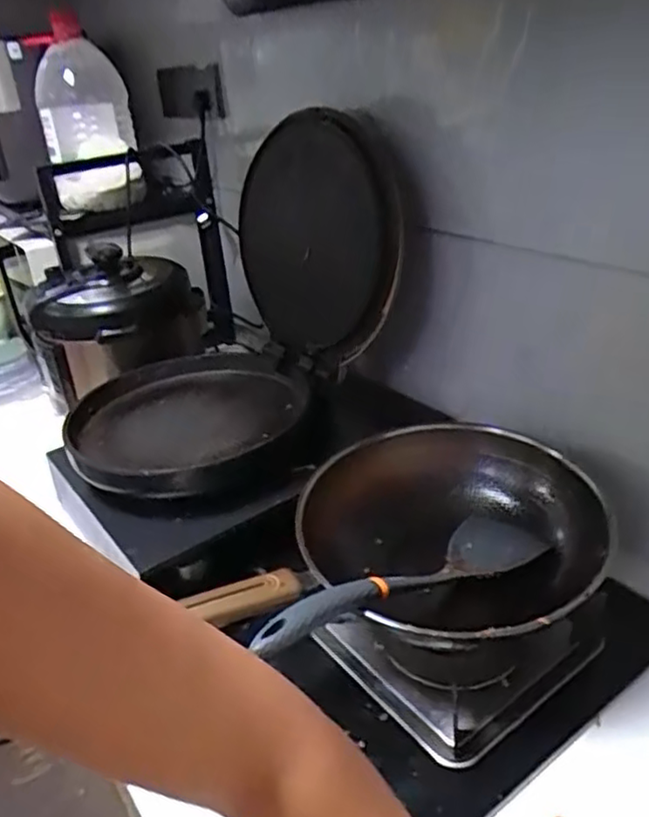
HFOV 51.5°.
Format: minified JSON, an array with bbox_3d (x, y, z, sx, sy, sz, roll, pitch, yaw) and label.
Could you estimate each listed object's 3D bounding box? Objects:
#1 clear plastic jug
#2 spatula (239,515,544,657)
[{"bbox_3d":[-0.433,-0.524,1.223,0.159,0.304,0.152,-13,30,-14],"label":"clear plastic jug"},{"bbox_3d":[0.079,0.161,0.637,0.350,0.038,0.080,-5,22,-42],"label":"spatula"}]

